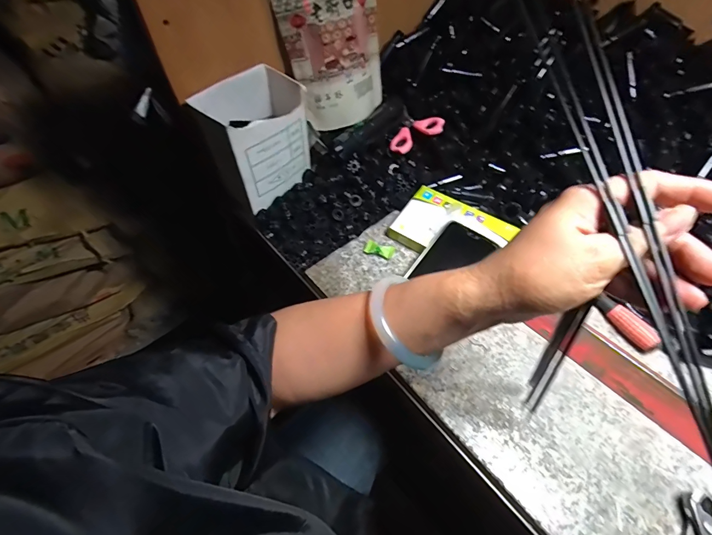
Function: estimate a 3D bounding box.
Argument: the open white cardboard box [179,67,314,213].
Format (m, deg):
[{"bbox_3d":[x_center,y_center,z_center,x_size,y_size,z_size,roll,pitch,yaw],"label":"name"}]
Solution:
[{"bbox_3d":[-0.129,-0.174,0.505,0.084,0.135,0.124,37,64,23],"label":"open white cardboard box"}]

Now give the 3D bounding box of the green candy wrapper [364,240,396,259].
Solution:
[{"bbox_3d":[0.031,-0.023,0.481,0.037,0.009,0.023,18,58,13],"label":"green candy wrapper"}]

